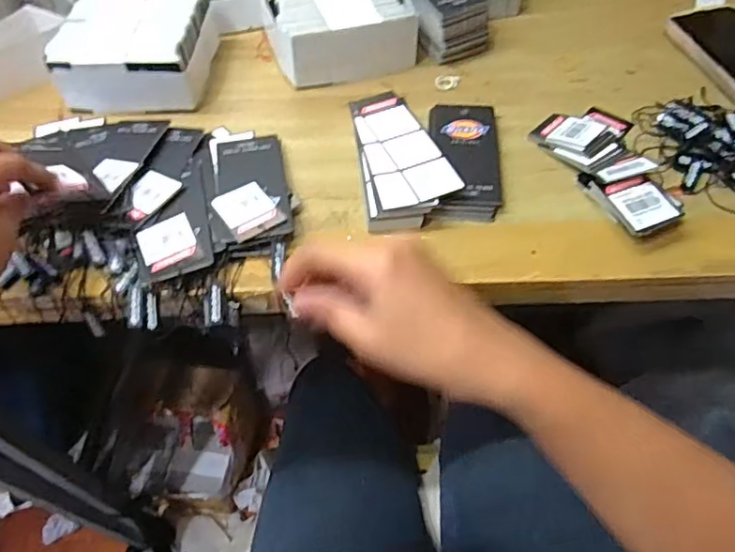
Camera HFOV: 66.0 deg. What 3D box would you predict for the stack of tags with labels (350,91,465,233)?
[{"bbox_3d":[0.026,-0.090,0.429,0.065,0.023,0.124,-8,56,-2],"label":"stack of tags with labels"}]

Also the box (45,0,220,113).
[{"bbox_3d":[-0.199,-0.198,0.491,0.115,0.045,0.119,2,56,4],"label":"box"}]

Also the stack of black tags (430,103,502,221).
[{"bbox_3d":[0.075,-0.093,0.431,0.052,0.024,0.120,1,56,4],"label":"stack of black tags"}]

